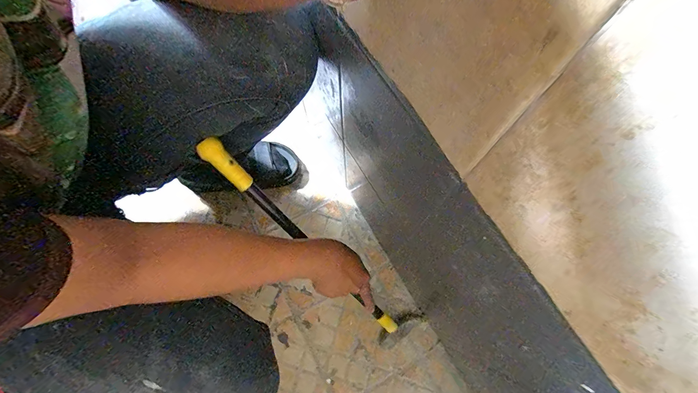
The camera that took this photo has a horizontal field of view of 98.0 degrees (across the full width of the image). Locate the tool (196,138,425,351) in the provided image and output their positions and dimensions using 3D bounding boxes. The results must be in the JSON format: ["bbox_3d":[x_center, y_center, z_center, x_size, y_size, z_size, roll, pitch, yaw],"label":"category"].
[{"bbox_3d":[-0.036,0.113,0.528,0.091,0.033,0.545,-47,120,-13],"label":"tool"}]

